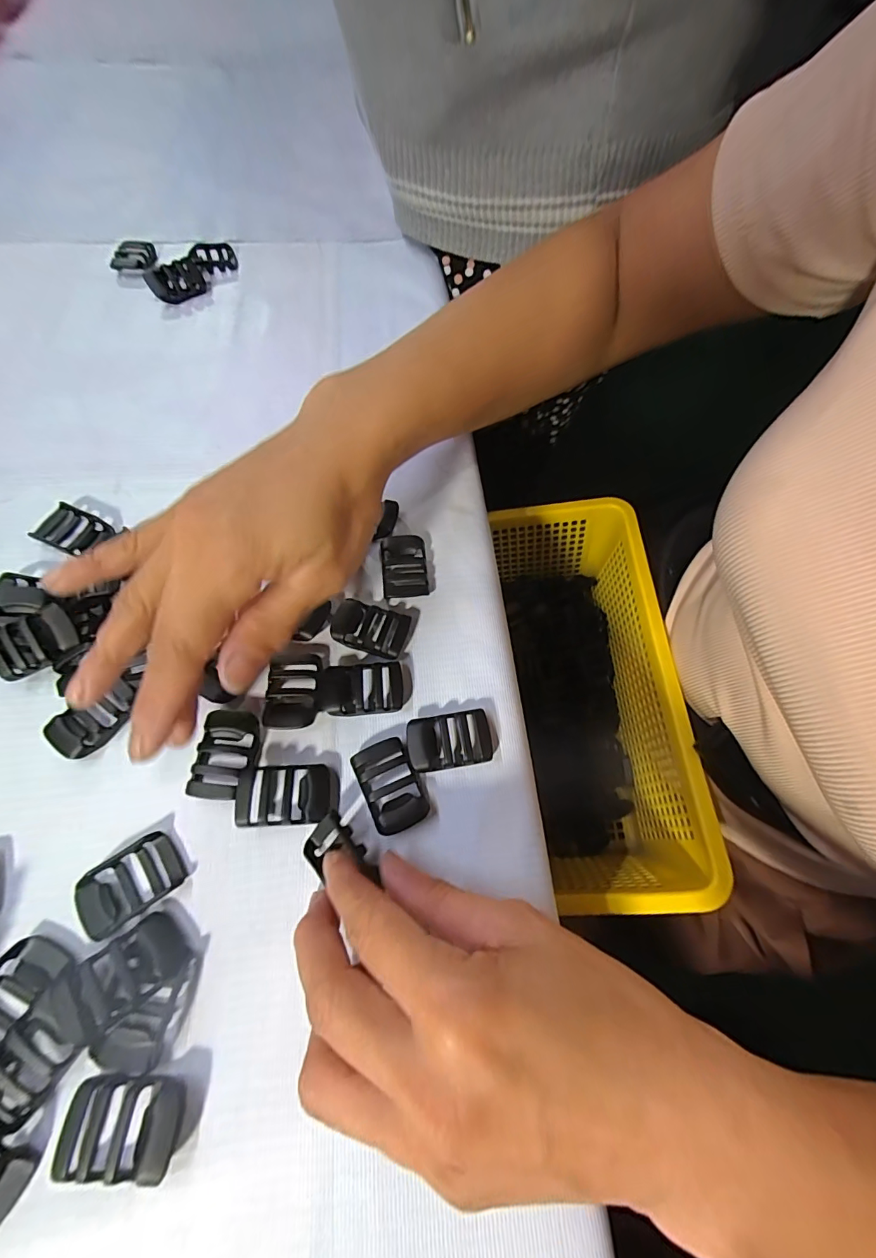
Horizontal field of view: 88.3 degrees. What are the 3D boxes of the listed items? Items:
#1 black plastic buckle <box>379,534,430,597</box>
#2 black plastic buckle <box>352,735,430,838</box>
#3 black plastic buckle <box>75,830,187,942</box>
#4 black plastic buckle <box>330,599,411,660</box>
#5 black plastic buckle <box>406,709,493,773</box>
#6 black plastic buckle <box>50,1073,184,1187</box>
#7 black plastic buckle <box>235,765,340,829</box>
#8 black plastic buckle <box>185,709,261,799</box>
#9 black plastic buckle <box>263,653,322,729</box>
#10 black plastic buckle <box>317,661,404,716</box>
[{"bbox_3d":[-0.019,-0.035,0.249,0.024,0.009,0.036,-5,66,-4],"label":"black plastic buckle"},{"bbox_3d":[-0.022,0.070,0.203,0.024,0.010,0.038,-22,68,-12],"label":"black plastic buckle"},{"bbox_3d":[-0.127,0.104,0.185,0.038,0.007,0.025,-32,70,-16],"label":"black plastic buckle"},{"bbox_3d":[-0.036,-0.001,0.235,0.038,0.007,0.026,14,66,4],"label":"black plastic buckle"},{"bbox_3d":[0.005,0.052,0.212,0.038,0.009,0.025,-9,66,-6],"label":"black plastic buckle"},{"bbox_3d":[-0.108,0.170,0.155,0.039,0.009,0.026,4,65,0],"label":"black plastic buckle"},{"bbox_3d":[-0.066,0.073,0.200,0.041,0.009,0.025,-3,65,-4],"label":"black plastic buckle"},{"bbox_3d":[-0.096,0.057,0.206,0.026,0.008,0.038,5,65,0],"label":"black plastic buckle"},{"bbox_3d":[-0.070,0.030,0.218,0.023,0.009,0.037,0,65,-2],"label":"black plastic buckle"},{"bbox_3d":[-0.038,0.029,0.222,0.040,0.006,0.025,-4,66,-4],"label":"black plastic buckle"}]

